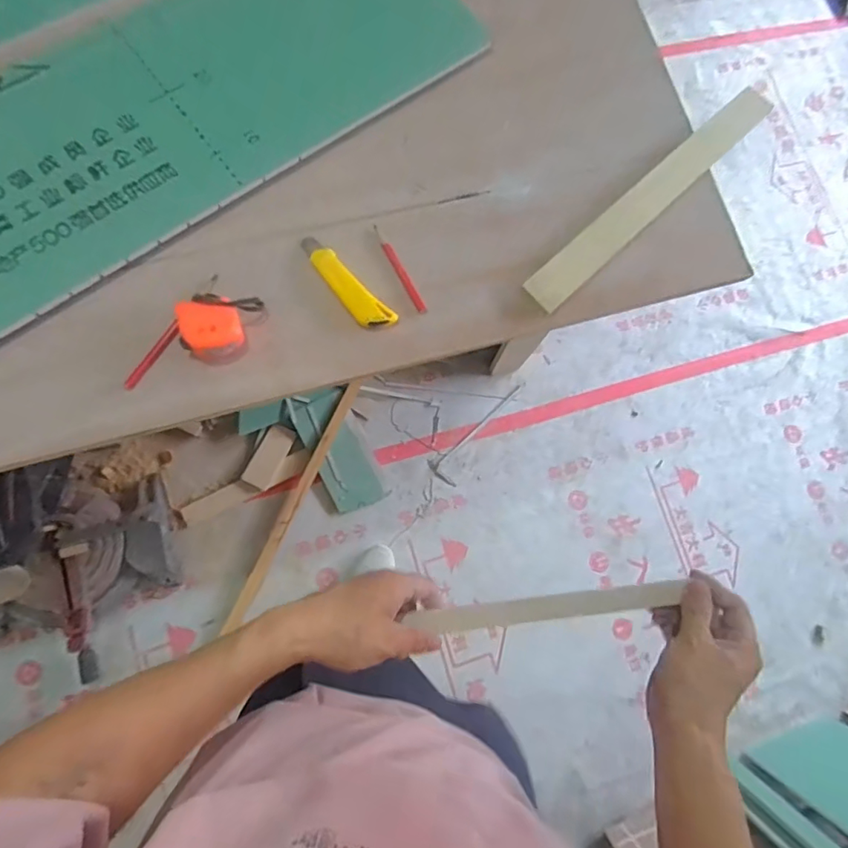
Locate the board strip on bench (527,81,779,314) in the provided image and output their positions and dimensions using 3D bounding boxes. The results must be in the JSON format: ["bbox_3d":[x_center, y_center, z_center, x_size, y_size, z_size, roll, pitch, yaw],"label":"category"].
[{"bbox_3d":[0.305,-0.306,0.713,0.436,0.016,0.052,-42,86,-12],"label":"board strip on bench"}]

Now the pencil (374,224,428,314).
[{"bbox_3d":[-0.032,-0.199,0.681,0.013,0.012,0.133,-26,83,-11],"label":"pencil"}]

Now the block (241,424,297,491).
[{"bbox_3d":[-0.401,0.083,1.375,0.074,0.020,0.169,29,77,0],"label":"block"}]

